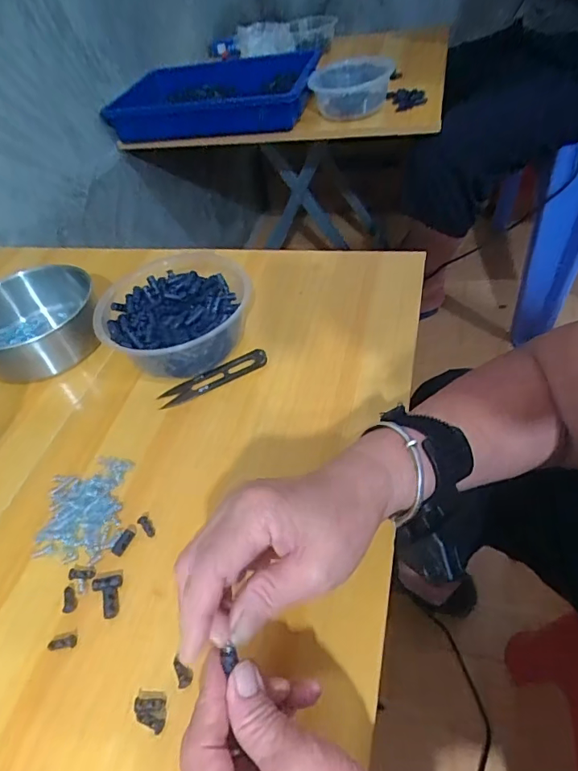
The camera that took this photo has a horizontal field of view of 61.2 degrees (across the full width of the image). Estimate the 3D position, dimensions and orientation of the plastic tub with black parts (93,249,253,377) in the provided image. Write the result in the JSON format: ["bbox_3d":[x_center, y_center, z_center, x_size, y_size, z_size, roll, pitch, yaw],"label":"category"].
[{"bbox_3d":[-0.102,-0.066,0.461,0.141,0.067,0.131,-5,46,5],"label":"plastic tub with black parts"}]

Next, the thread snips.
[{"bbox_3d":[-0.068,-0.008,0.438,0.100,0.014,0.020,-26,47,-14],"label":"thread snips"}]

